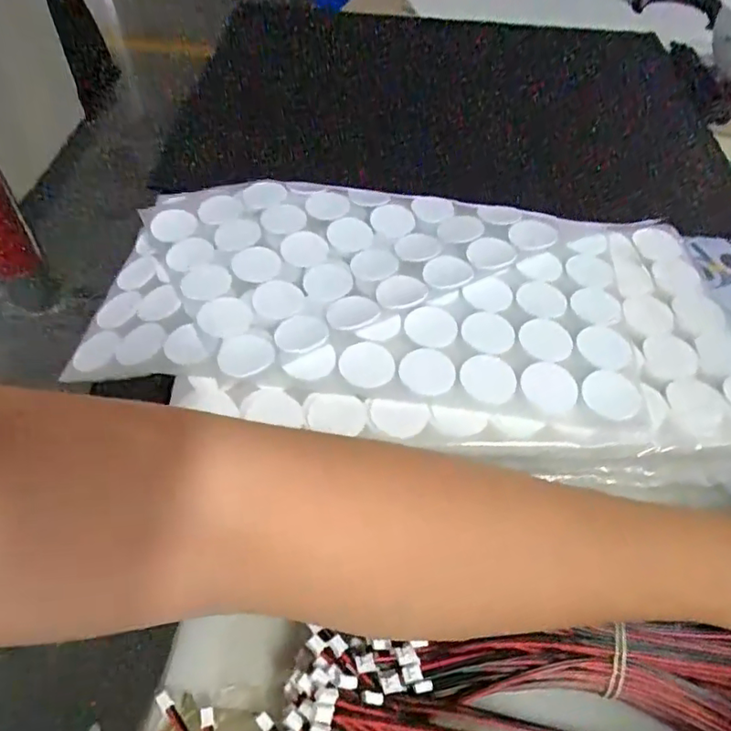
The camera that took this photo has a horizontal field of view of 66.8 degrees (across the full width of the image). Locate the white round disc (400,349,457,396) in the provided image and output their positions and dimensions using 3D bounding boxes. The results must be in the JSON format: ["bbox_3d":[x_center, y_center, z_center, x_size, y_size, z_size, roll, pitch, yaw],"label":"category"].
[{"bbox_3d":[0.031,0.002,0.279,0.027,0.004,0.027,2,58,-3],"label":"white round disc"}]

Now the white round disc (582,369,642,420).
[{"bbox_3d":[0.122,0.015,0.274,0.028,0.004,0.026,9,52,4],"label":"white round disc"}]

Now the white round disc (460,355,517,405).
[{"bbox_3d":[0.062,0.006,0.277,0.028,0.004,0.025,26,55,16],"label":"white round disc"}]

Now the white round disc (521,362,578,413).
[{"bbox_3d":[0.092,0.010,0.275,0.027,0.004,0.027,2,52,-2],"label":"white round disc"}]

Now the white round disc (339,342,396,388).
[{"bbox_3d":[0.001,-0.002,0.280,0.027,0.004,0.025,2,58,-3],"label":"white round disc"}]

